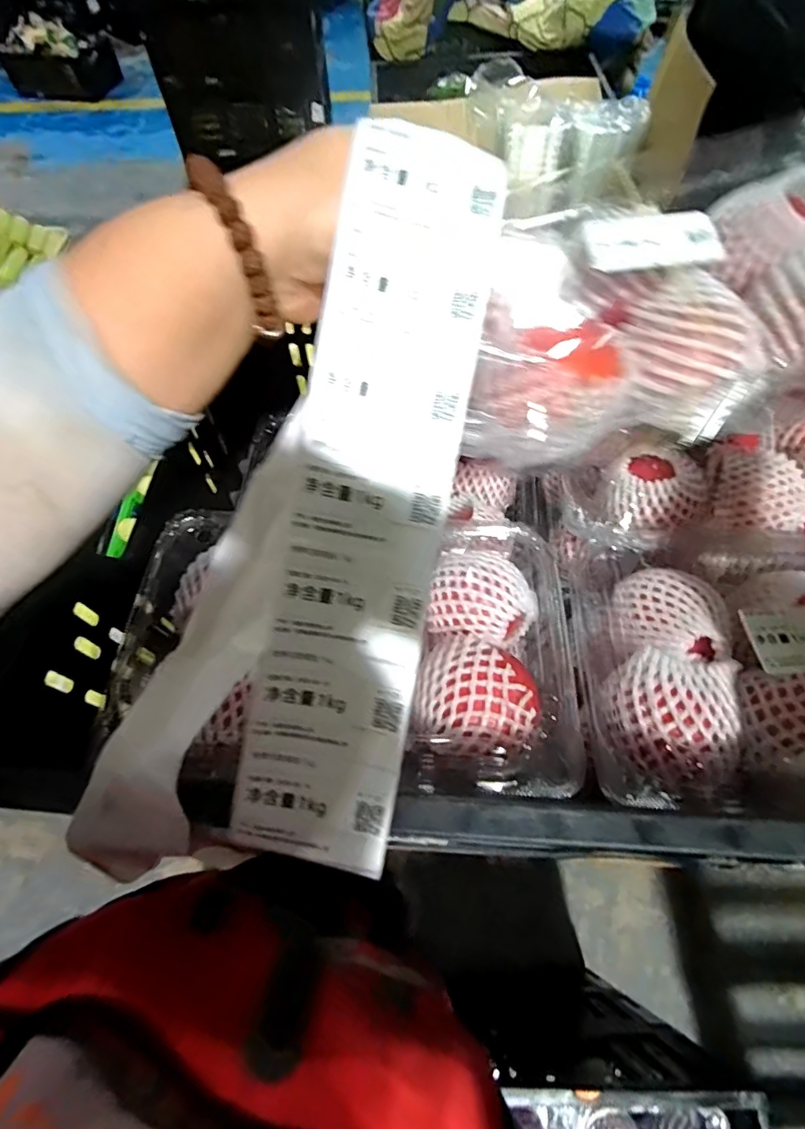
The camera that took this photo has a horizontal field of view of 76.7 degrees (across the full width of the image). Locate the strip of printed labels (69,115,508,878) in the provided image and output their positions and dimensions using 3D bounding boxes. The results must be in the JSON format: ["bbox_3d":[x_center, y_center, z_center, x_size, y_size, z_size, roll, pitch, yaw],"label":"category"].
[{"bbox_3d":[-0.026,-0.017,0.207,0.108,0.038,0.303,19,90,11],"label":"strip of printed labels"}]

